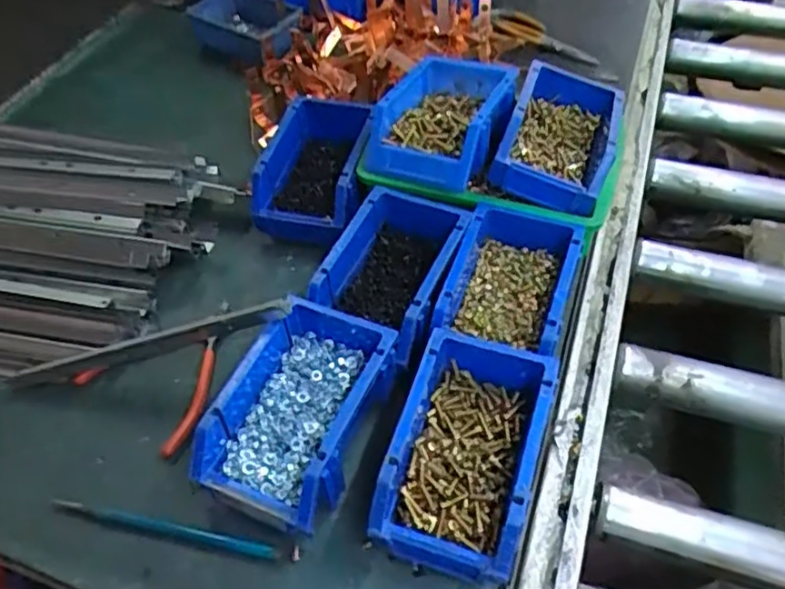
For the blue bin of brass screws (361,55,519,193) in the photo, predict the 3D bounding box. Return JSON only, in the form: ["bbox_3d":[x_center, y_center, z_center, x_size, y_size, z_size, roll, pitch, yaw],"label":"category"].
[{"bbox_3d":[0.046,-0.180,0.663,0.120,0.055,0.160,18,53,16],"label":"blue bin of brass screws"}]

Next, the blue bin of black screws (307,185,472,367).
[{"bbox_3d":[0.000,-0.017,0.605,0.103,0.068,0.165,18,53,16],"label":"blue bin of black screws"}]

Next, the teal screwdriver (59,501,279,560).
[{"bbox_3d":[-0.173,0.177,0.502,0.177,0.008,0.012,9,51,9],"label":"teal screwdriver"}]

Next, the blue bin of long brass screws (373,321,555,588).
[{"bbox_3d":[0.057,0.118,0.498,0.105,0.079,0.166,15,52,13],"label":"blue bin of long brass screws"}]

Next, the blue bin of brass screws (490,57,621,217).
[{"bbox_3d":[0.162,-0.157,0.633,0.105,0.059,0.175,17,52,15],"label":"blue bin of brass screws"}]

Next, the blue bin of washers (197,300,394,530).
[{"bbox_3d":[-0.071,0.092,0.523,0.106,0.074,0.169,16,52,14],"label":"blue bin of washers"}]

